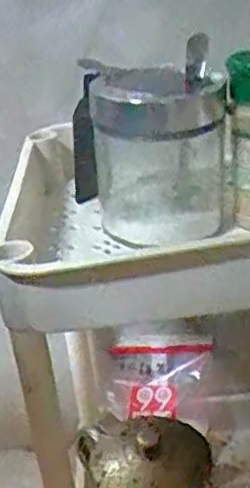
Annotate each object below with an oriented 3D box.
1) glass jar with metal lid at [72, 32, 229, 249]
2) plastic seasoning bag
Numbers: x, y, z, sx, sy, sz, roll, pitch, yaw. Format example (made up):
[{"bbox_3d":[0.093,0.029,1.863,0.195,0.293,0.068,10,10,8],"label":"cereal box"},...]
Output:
[{"bbox_3d":[0.016,-0.058,0.414,0.089,0.110,0.085,-5,26,2],"label":"glass jar with metal lid"},{"bbox_3d":[0.029,0.116,0.596,0.095,0.071,0.042,-5,26,1],"label":"plastic seasoning bag"}]

